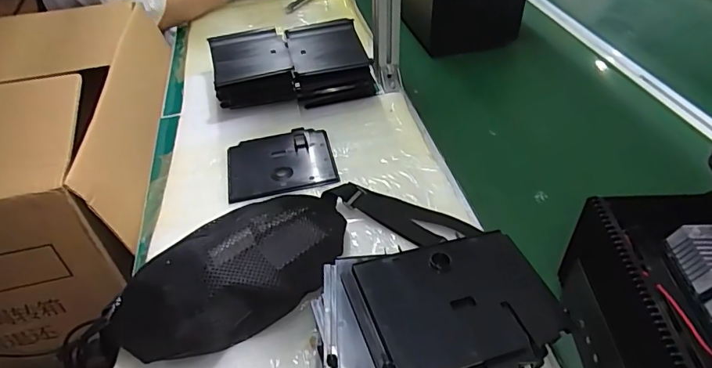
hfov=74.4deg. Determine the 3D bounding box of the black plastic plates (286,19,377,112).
[{"bbox_3d":[-0.051,-0.225,0.857,0.135,0.072,0.195,-9,44,-7],"label":"black plastic plates"}]

